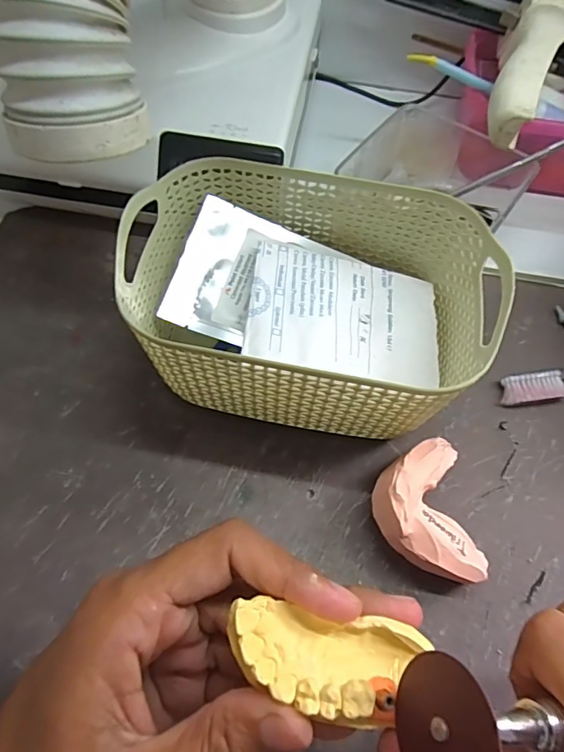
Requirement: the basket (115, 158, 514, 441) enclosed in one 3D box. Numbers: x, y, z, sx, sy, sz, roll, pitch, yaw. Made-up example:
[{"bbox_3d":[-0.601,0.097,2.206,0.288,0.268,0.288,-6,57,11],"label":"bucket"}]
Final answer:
[{"bbox_3d":[0.023,-0.042,0.257,0.186,0.084,0.116,17,64,6],"label":"basket"}]

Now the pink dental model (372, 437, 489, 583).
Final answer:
[{"bbox_3d":[0.069,0.067,0.237,0.051,0.034,0.066,-9,64,-7],"label":"pink dental model"}]

